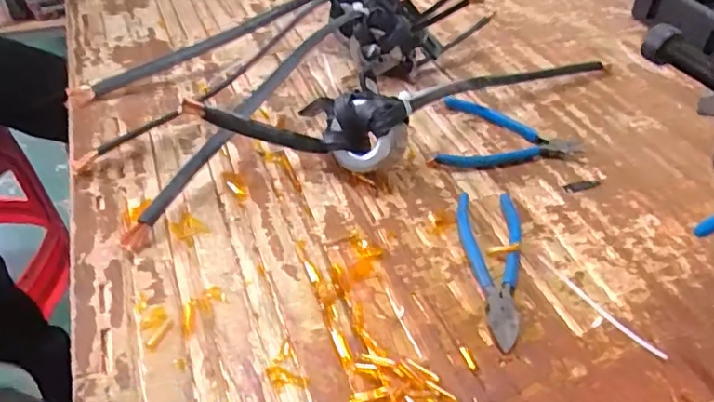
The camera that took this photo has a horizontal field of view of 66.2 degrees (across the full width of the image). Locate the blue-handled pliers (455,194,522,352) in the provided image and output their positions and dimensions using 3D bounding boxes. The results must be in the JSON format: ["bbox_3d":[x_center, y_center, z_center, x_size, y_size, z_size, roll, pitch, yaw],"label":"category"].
[{"bbox_3d":[0.104,0.044,0.423,0.050,0.009,0.159,7,41,5],"label":"blue-handled pliers"}]

